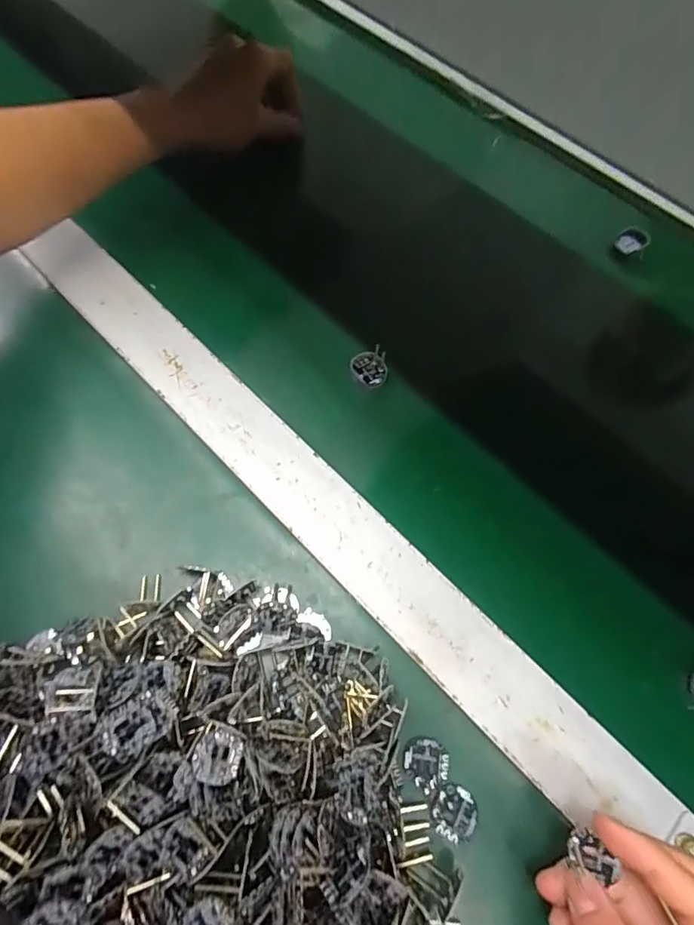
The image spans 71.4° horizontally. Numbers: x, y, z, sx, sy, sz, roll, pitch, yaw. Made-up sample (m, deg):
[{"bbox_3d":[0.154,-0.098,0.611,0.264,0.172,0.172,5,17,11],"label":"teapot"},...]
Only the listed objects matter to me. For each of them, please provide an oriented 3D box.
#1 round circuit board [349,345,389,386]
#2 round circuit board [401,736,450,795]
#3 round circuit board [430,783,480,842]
[{"bbox_3d":[0.017,-0.071,0.363,0.027,0.010,0.029,1,66,-2],"label":"round circuit board"},{"bbox_3d":[0.042,0.161,0.258,0.025,0.004,0.024,1,66,-2],"label":"round circuit board"},{"bbox_3d":[0.056,0.182,0.250,0.025,0.004,0.023,1,66,-2],"label":"round circuit board"}]

